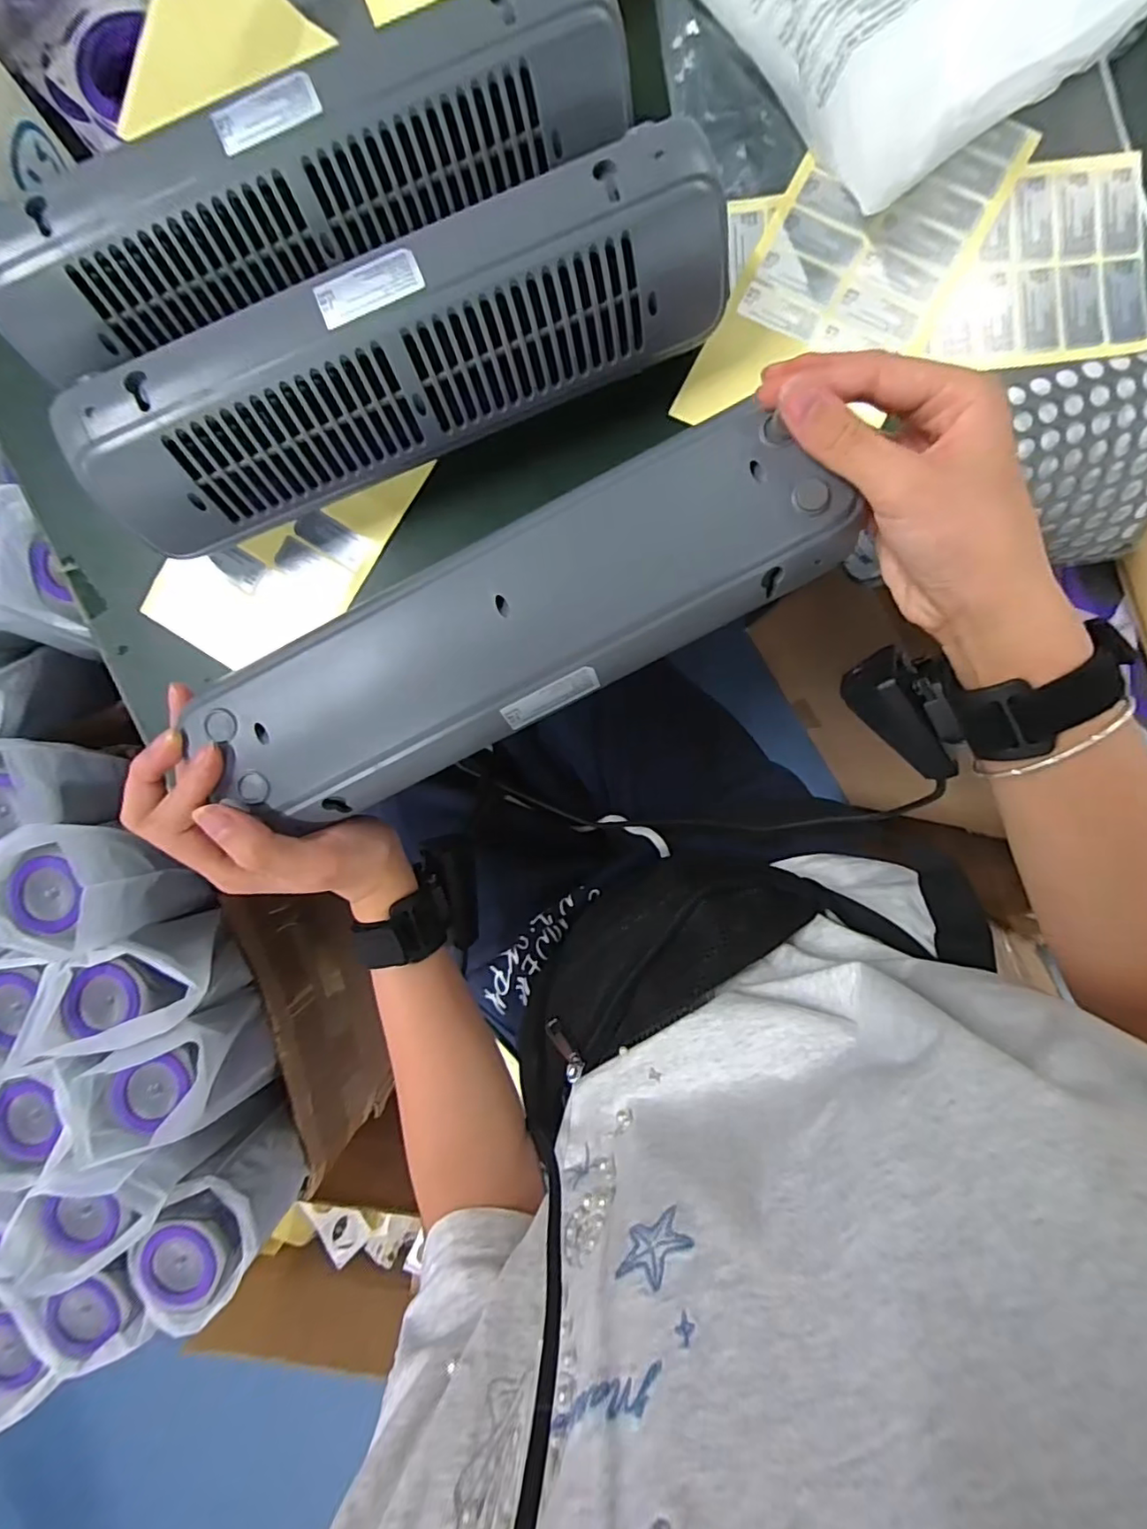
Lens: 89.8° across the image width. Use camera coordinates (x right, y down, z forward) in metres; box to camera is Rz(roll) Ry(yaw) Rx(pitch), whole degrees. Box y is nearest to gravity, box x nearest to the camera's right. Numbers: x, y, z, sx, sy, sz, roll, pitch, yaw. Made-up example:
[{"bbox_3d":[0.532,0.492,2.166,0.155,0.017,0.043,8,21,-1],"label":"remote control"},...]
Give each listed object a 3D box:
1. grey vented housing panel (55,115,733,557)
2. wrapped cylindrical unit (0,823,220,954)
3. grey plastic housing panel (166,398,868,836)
[{"bbox_3d":[-0.079,-0.187,0.282,0.309,0.082,0.062,-21,90,3],"label":"grey vented housing panel"},{"bbox_3d":[-0.405,0.096,0.489,0.104,0.134,0.096,0,91,3],"label":"wrapped cylindrical unit"},{"bbox_3d":[-0.024,-0.060,0.256,0.279,0.031,0.075,-26,89,3],"label":"grey plastic housing panel"}]

